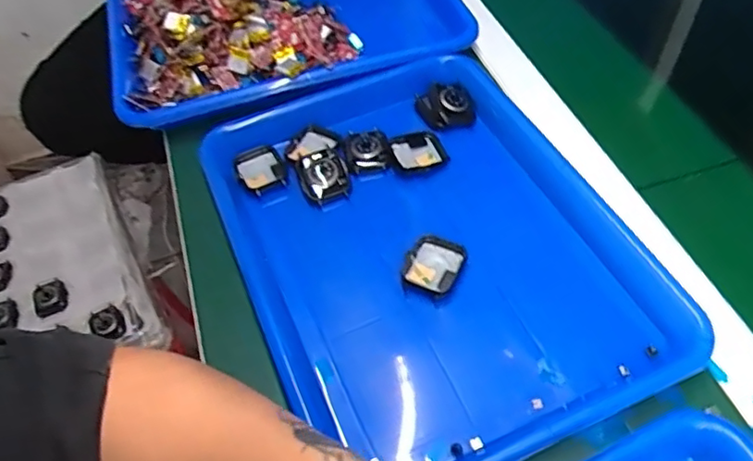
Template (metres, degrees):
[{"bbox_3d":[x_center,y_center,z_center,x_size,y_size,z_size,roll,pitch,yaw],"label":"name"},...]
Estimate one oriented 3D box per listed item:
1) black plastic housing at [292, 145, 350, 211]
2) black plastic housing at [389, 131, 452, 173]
[{"bbox_3d":[-0.042,-0.045,0.484,0.039,0.014,0.045,-24,75,-17],"label":"black plastic housing"},{"bbox_3d":[0.035,-0.065,0.499,0.045,0.015,0.038,-15,53,-6],"label":"black plastic housing"}]

